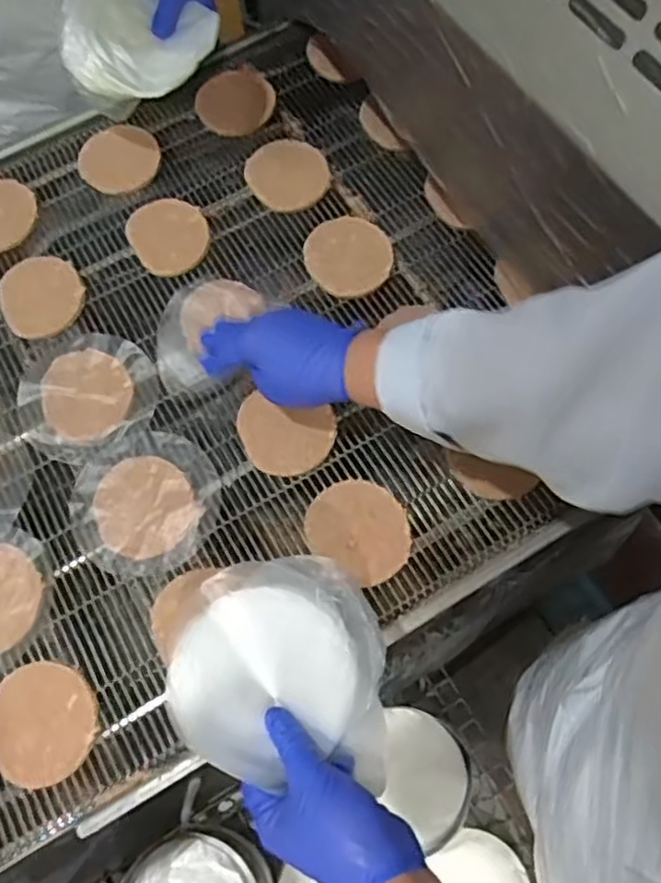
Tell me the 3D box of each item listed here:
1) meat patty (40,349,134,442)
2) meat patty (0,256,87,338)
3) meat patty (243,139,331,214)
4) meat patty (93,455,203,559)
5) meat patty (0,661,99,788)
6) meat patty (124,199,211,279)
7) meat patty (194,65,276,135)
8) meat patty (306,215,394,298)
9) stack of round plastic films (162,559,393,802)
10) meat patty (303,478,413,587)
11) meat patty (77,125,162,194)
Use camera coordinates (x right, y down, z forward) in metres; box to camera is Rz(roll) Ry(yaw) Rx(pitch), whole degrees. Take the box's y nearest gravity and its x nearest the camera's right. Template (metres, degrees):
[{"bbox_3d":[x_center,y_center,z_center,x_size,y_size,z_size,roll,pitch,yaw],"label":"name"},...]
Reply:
[{"bbox_3d":[-0.218,-0.044,0.623,0.078,0.008,0.087,-28,69,-12],"label":"meat patty"},{"bbox_3d":[-0.273,-0.139,0.662,0.078,0.016,0.083,0,66,0],"label":"meat patty"},{"bbox_3d":[-0.039,-0.266,0.703,0.078,0.012,0.081,0,66,0],"label":"meat patty"},{"bbox_3d":[-0.154,0.053,0.581,0.085,0.010,0.080,0,66,0],"label":"meat patty"},{"bbox_3d":[-0.216,0.209,0.523,0.082,0.005,0.080,0,66,0],"label":"meat patty"},{"bbox_3d":[-0.156,-0.202,0.687,0.076,0.015,0.078,0,66,0],"label":"meat patty"},{"bbox_3d":[-0.098,-0.359,0.744,0.070,0.020,0.086,39,66,-1],"label":"meat patty"},{"bbox_3d":[0.017,-0.178,0.666,0.085,0.007,0.082,32,70,13],"label":"meat patty"},{"bbox_3d":[-0.037,0.149,0.471,0.137,0.032,0.135,-3,66,-2],"label":"stack of round plastic films"},{"bbox_3d":[0.024,0.069,0.562,0.083,0.009,0.070,32,70,13],"label":"meat patty"},{"bbox_3d":[-0.215,-0.288,0.721,0.081,0.014,0.075,0,66,0],"label":"meat patty"}]

